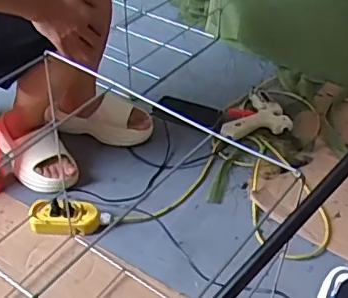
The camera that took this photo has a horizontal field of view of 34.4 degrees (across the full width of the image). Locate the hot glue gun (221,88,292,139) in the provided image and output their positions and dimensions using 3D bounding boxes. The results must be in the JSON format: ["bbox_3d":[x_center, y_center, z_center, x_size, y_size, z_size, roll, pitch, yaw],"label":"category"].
[{"bbox_3d":[0.174,-0.083,1.316,0.173,0.042,0.160,-15,45,-18],"label":"hot glue gun"}]

